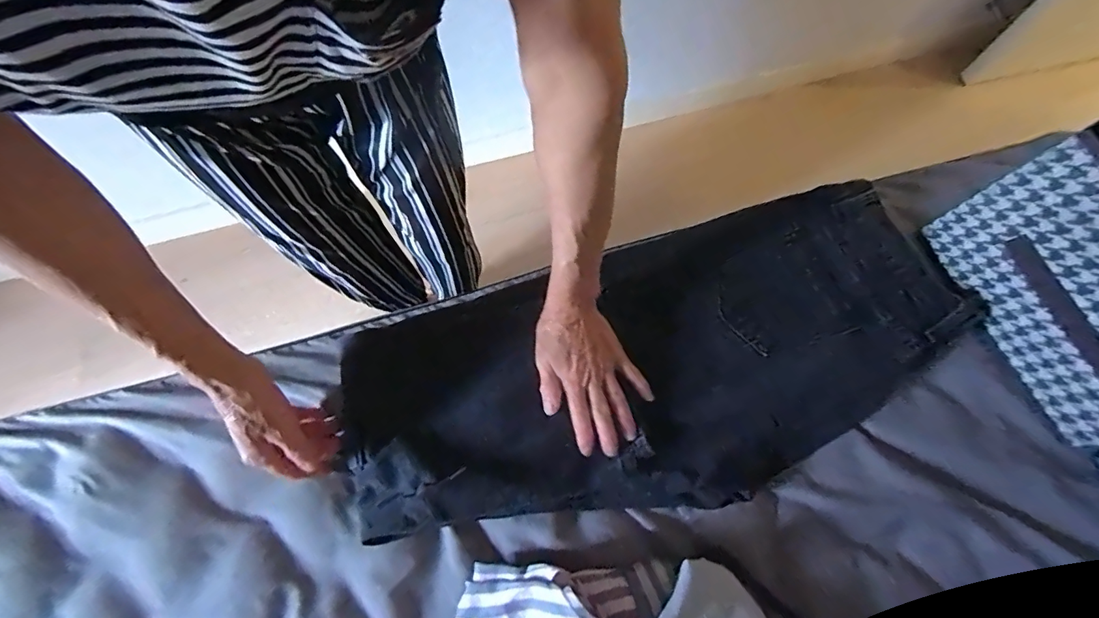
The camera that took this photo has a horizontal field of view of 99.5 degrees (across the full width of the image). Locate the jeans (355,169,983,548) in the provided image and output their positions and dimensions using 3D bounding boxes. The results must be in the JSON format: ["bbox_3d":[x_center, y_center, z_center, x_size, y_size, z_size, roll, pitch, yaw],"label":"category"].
[{"bbox_3d":[0.126,0.058,0.517,0.672,0.048,0.284,-16,69,-7],"label":"jeans"}]

